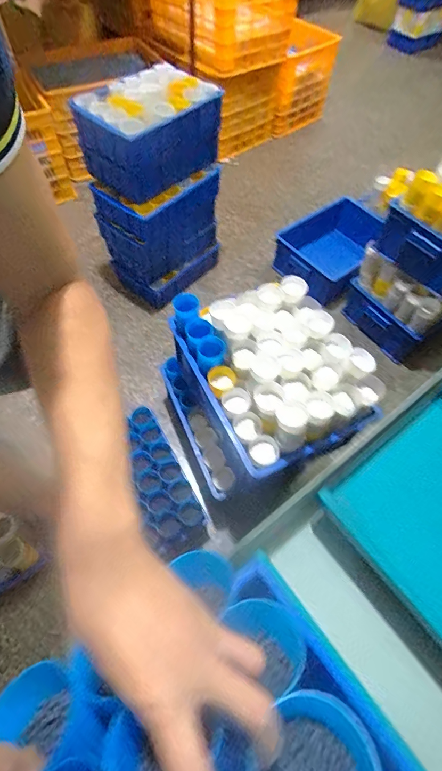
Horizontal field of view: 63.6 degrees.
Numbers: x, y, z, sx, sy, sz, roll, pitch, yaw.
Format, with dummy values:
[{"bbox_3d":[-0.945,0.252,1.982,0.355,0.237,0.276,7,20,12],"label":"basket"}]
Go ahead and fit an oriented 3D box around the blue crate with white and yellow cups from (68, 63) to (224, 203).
[{"bbox_3d":[-0.217,-0.767,1.090,0.396,0.219,0.224,-37,68,-21],"label":"blue crate with white and yellow cups"}]

